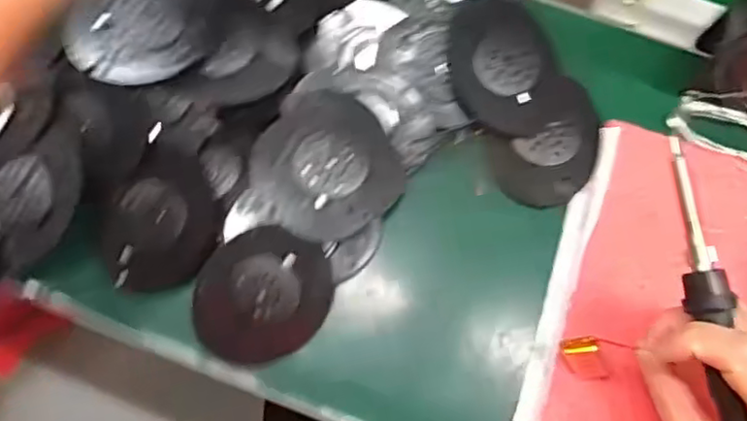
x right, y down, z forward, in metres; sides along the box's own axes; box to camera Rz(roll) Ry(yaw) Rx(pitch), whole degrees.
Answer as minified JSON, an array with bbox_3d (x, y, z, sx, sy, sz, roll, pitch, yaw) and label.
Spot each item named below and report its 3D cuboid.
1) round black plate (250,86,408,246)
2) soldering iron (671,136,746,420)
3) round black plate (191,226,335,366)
[{"bbox_3d":[-0.028,-0.027,0.370,0.081,0.009,0.080,-42,79,-12],"label":"round black plate"},{"bbox_3d":[0.157,0.069,0.289,0.015,0.013,0.206,-7,82,-3],"label":"soldering iron"},{"bbox_3d":[-0.062,0.048,0.362,0.071,0.007,0.076,0,92,-2],"label":"round black plate"}]

